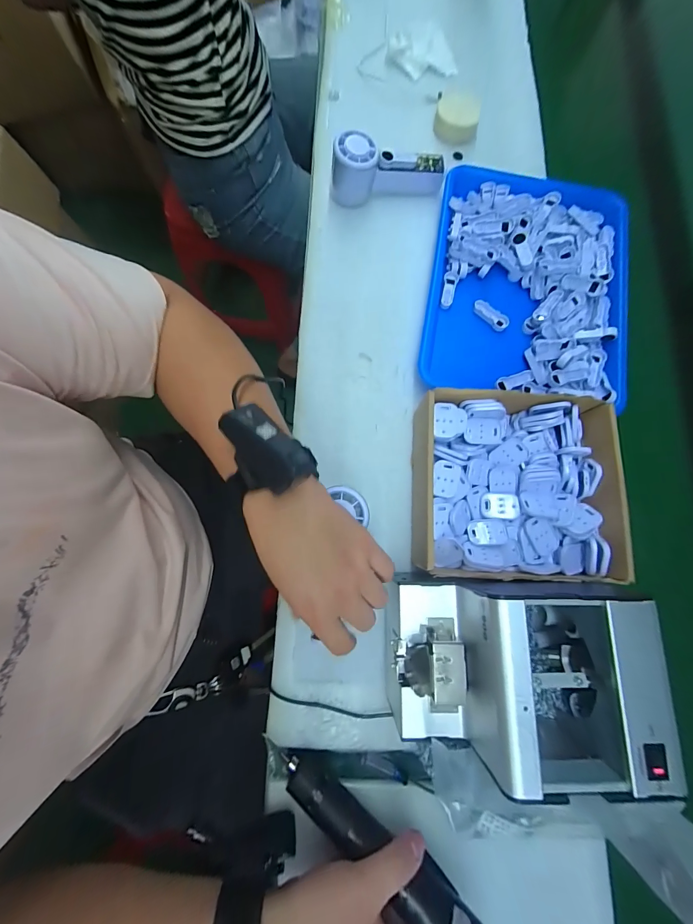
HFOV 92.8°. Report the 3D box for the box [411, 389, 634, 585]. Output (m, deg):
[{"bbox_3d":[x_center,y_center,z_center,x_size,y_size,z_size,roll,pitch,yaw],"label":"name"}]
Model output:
[{"bbox_3d":[0.180,0.026,0.359,0.224,0.061,0.190,4,78,1],"label":"box"}]

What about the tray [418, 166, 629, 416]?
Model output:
[{"bbox_3d":[0.242,-0.238,0.430,0.256,0.030,0.313,10,78,2],"label":"tray"}]

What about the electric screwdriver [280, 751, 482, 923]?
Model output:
[{"bbox_3d":[0.027,0.350,0.295,0.206,0.033,0.038,36,80,13],"label":"electric screwdriver"}]

